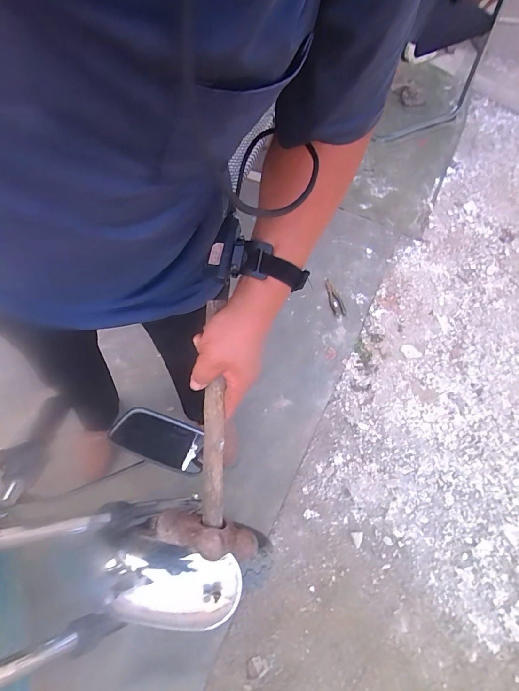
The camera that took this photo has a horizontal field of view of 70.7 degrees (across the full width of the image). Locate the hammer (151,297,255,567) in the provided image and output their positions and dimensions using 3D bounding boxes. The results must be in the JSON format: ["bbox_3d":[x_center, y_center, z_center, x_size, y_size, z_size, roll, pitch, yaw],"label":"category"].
[{"bbox_3d":[-0.066,0.100,0.432,0.121,0.035,0.298,1,95,-2],"label":"hammer"}]

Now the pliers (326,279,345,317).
[{"bbox_3d":[0.272,-0.180,1.347,0.045,0.013,0.172,-8,61,-7],"label":"pliers"}]

